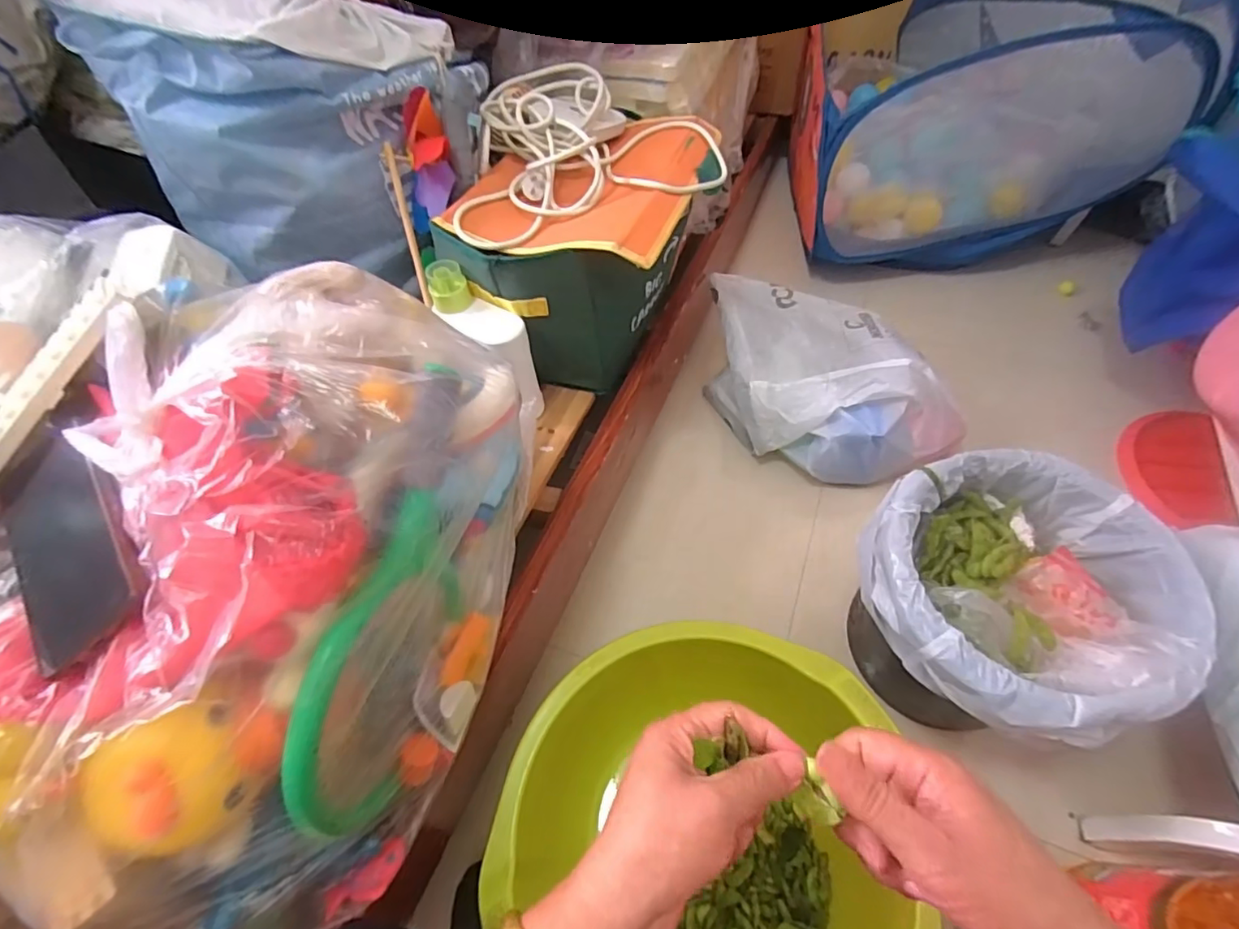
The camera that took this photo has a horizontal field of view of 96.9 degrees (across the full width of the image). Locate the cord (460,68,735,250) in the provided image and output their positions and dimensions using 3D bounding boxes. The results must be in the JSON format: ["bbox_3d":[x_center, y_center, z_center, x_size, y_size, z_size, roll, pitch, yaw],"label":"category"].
[{"bbox_3d":[-0.063,-0.452,0.758,0.390,0.077,0.331,-20,57,-9],"label":"cord"}]

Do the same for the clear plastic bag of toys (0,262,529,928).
[{"bbox_3d":[-0.260,0.079,0.440,0.280,0.301,0.460,18,60,16],"label":"clear plastic bag of toys"}]

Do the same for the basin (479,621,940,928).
[{"bbox_3d":[0.096,0.375,0.585,0.380,0.202,0.398,-2,56,3],"label":"basin"}]

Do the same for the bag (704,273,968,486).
[{"bbox_3d":[0.309,-0.155,0.929,0.263,0.152,0.455,-32,60,-16],"label":"bag"}]

